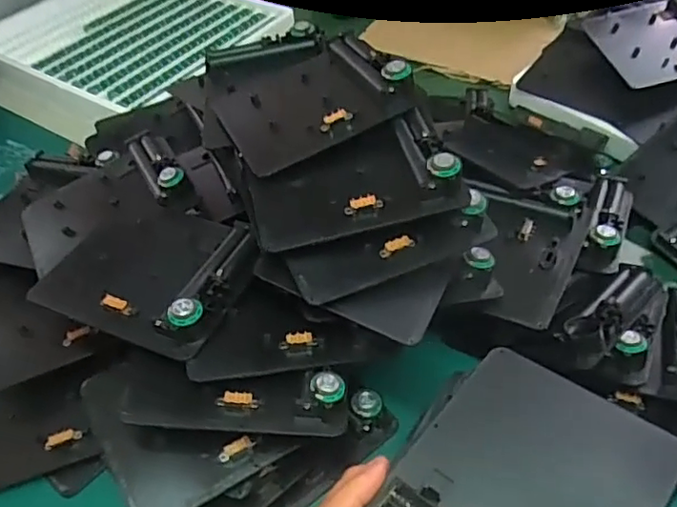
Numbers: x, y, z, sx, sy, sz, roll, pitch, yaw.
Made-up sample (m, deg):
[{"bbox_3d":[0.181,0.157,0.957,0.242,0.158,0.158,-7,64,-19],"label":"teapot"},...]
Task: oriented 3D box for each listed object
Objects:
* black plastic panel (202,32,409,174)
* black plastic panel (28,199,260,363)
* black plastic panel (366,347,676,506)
[{"bbox_3d":[-0.034,-0.127,0.459,0.133,0.020,0.158,-29,46,-5],"label":"black plastic panel"},{"bbox_3d":[-0.126,0.005,0.406,0.132,0.029,0.111,18,50,18],"label":"black plastic panel"},{"bbox_3d":[0.092,0.117,0.303,0.113,0.009,0.132,26,57,33],"label":"black plastic panel"}]

